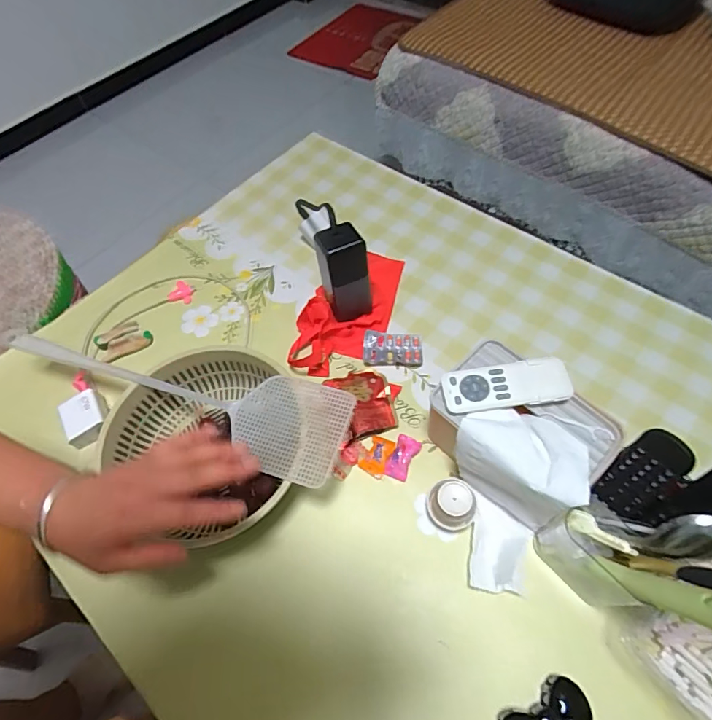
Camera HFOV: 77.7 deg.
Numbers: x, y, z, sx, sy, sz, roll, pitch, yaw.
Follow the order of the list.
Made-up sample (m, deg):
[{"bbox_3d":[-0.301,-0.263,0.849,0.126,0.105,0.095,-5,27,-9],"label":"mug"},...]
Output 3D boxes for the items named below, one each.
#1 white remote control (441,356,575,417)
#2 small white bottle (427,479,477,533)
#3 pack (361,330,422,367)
[{"bbox_3d":[0.151,0.025,0.448,0.123,0.011,0.046,-8,59,0],"label":"white remote control"},{"bbox_3d":[0.101,0.155,0.469,0.048,0.050,0.043,19,64,14],"label":"small white bottle"},{"bbox_3d":[0.050,-0.015,0.598,0.079,0.006,0.051,2,61,5],"label":"pack"}]

